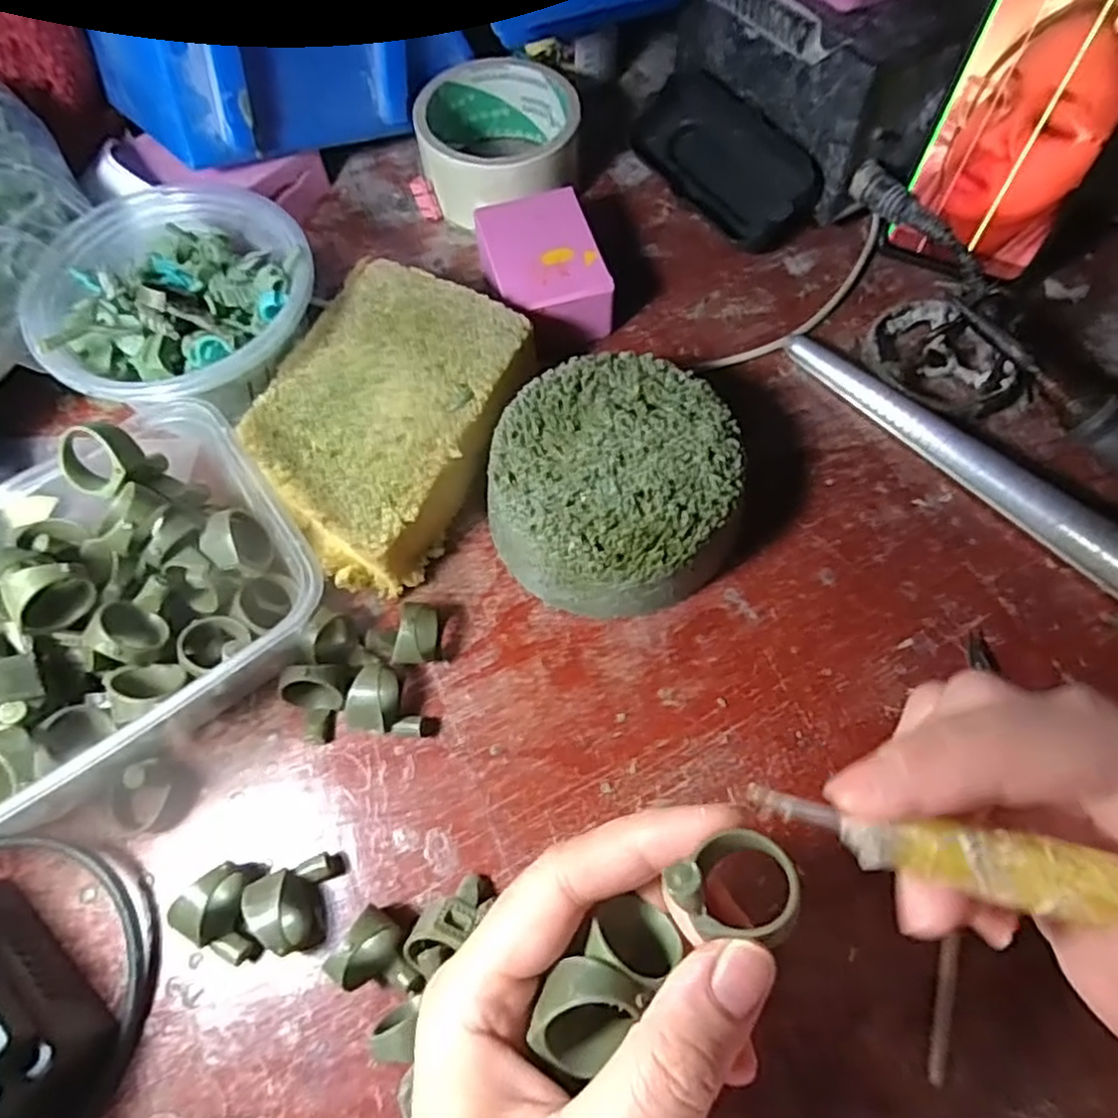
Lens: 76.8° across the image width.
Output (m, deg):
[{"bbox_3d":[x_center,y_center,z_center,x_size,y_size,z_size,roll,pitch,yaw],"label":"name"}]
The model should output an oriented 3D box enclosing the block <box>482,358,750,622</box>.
[{"bbox_3d":[0.022,-0.030,0.298,0.100,0.044,0.101,-1,66,1],"label":"block"}]

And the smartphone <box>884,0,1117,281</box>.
[{"bbox_3d":[0.209,-0.203,0.305,0.068,0.155,0.006,24,51,14],"label":"smartphone"}]

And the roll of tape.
[{"bbox_3d":[-0.031,-0.226,0.388,0.084,0.044,0.087,-1,66,1],"label":"roll of tape"}]

